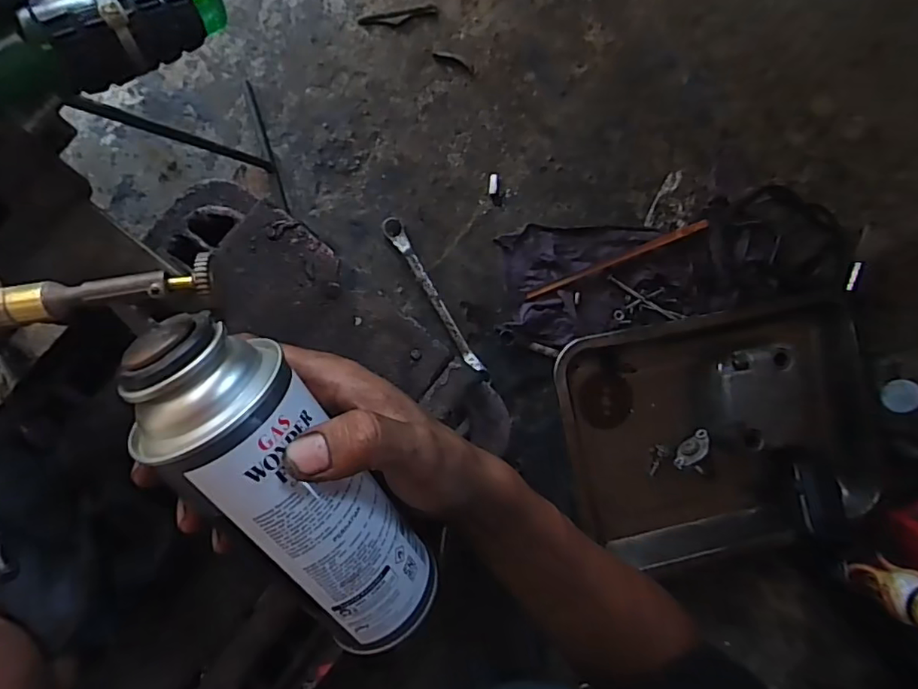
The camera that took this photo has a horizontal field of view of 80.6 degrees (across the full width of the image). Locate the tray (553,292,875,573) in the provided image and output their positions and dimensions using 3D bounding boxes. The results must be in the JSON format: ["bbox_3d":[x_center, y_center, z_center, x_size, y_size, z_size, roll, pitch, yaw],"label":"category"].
[{"bbox_3d":[0.282,0.102,0.601,0.331,0.066,0.267,-10,93,-6],"label":"tray"}]

